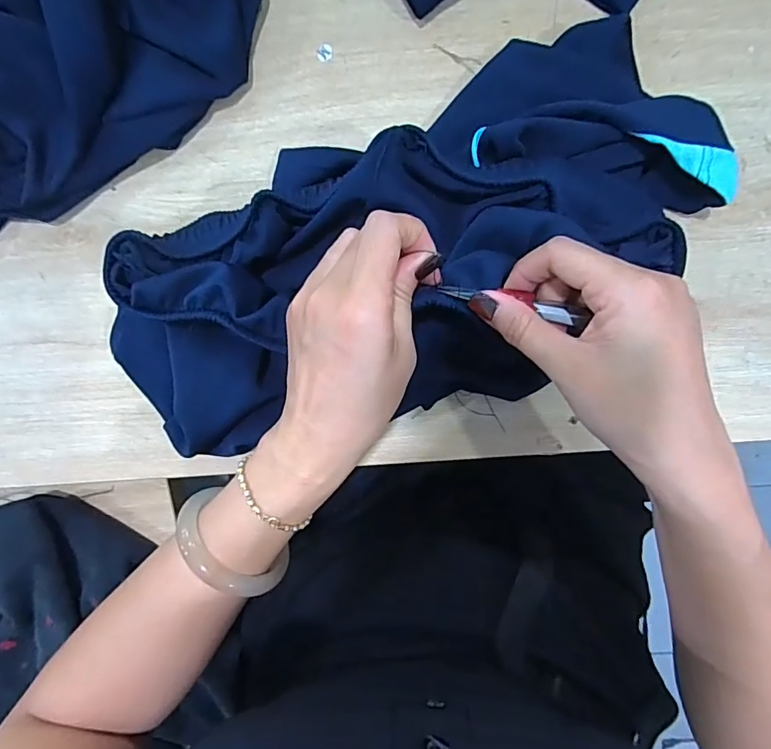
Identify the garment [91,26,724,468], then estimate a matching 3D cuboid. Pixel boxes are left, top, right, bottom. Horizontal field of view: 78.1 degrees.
[{"bbox_3d":[0.017,-0.071,0.303,0.409,0.079,0.192,-24,93,1],"label":"garment"}]

